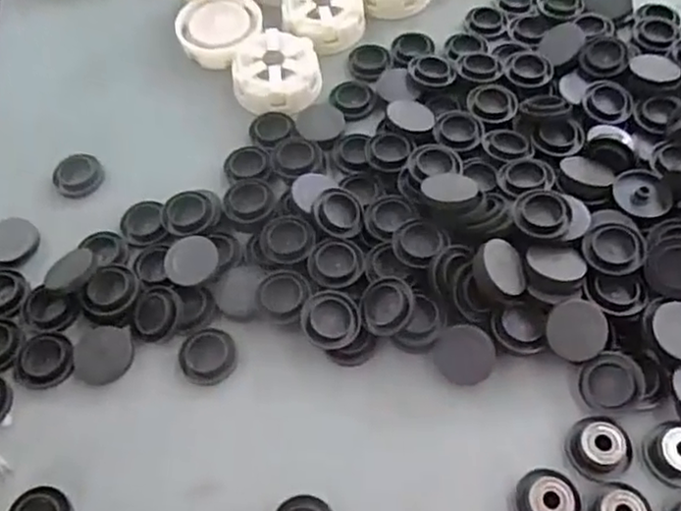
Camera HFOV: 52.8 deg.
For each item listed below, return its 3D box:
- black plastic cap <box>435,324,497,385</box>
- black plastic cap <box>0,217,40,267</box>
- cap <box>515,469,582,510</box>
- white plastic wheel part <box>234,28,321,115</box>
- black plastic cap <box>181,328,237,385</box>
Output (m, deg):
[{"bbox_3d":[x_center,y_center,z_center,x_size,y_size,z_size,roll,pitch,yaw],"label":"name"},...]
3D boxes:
[{"bbox_3d":[0.069,0.054,0.377,0.033,0.009,0.033,-3,92,6],"label":"black plastic cap"},{"bbox_3d":[-0.205,-0.009,0.428,0.031,0.005,0.032,-1,58,2],"label":"black plastic cap"},{"bbox_3d":[0.104,0.122,0.340,0.031,0.012,0.031,-1,58,2],"label":"cap"},{"bbox_3d":[-0.045,-0.131,0.485,0.059,0.019,0.061,-1,58,2],"label":"white plastic wheel part"},{"bbox_3d":[-0.075,0.056,0.389,0.031,0.007,0.032,-1,58,2],"label":"black plastic cap"}]

